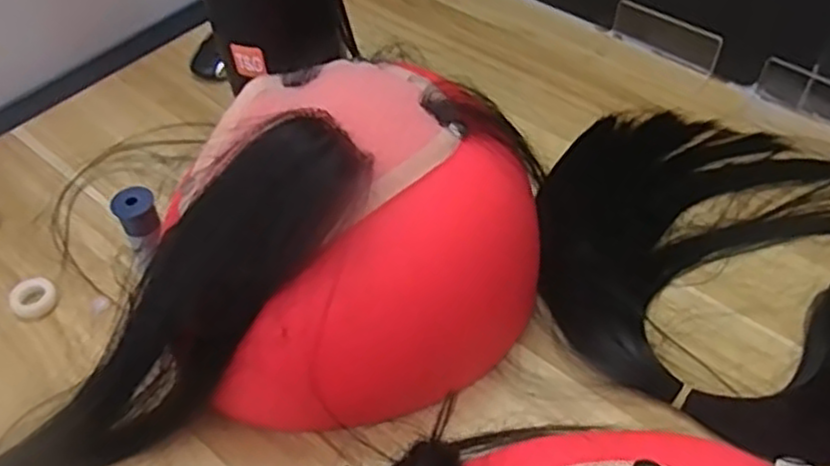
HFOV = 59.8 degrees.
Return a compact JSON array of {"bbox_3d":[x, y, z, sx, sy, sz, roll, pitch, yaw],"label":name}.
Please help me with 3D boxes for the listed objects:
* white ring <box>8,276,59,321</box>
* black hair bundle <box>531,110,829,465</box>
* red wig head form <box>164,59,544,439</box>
[{"bbox_3d":[-0.209,0.035,0.396,0.024,0.007,0.026,-1,49,1],"label":"white ring"},{"bbox_3d":[0.212,0.025,0.394,0.293,0.011,0.221,24,53,20],"label":"black hair bundle"},{"bbox_3d":[-0.030,0.015,0.332,0.151,0.123,0.144,-1,49,1],"label":"red wig head form"}]

